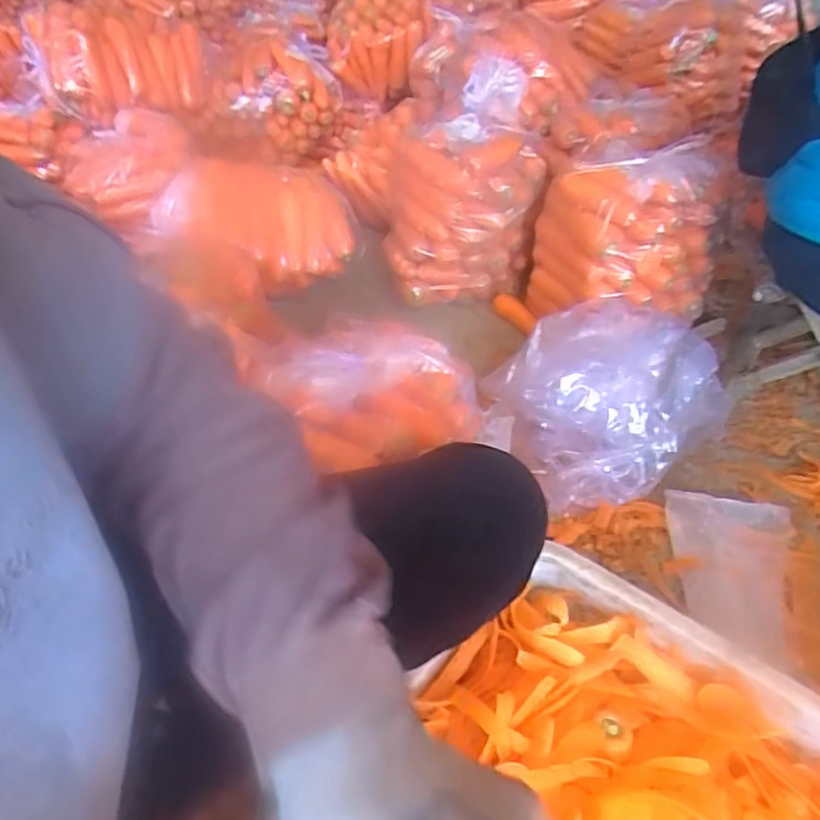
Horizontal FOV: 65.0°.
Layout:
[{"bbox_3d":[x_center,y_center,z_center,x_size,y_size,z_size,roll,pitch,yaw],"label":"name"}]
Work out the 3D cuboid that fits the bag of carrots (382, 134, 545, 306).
[{"bbox_3d":[0.081,-0.330,1.157,0.275,0.289,0.115,14,47,19],"label":"bag of carrots"}]

